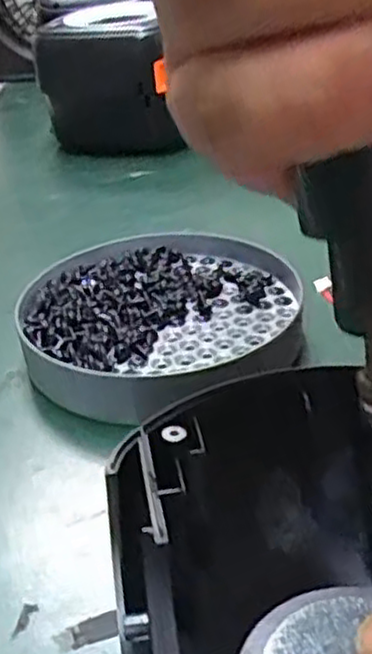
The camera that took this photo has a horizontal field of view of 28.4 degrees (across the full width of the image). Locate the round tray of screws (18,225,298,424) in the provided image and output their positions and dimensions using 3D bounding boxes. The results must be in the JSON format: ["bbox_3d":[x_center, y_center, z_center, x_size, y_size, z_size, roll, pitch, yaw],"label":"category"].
[{"bbox_3d":[-0.009,-0.004,0.301,0.110,0.018,0.118,-4,32,2],"label":"round tray of screws"}]

